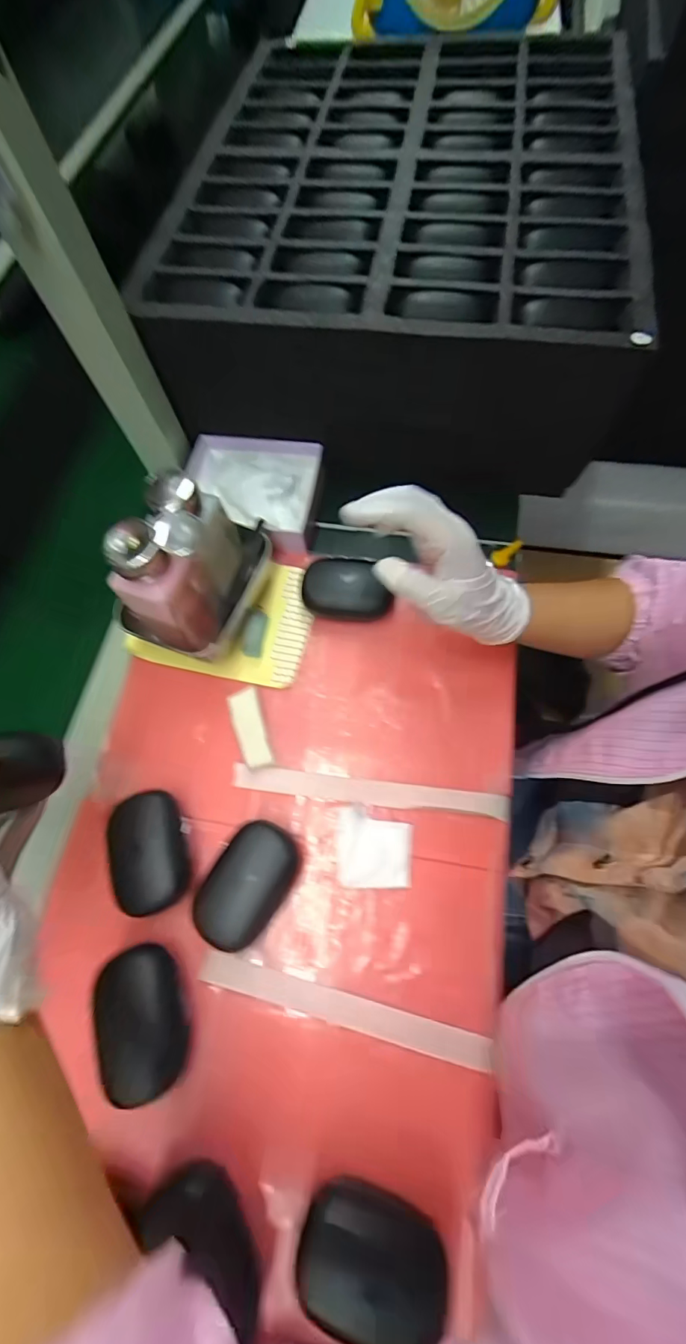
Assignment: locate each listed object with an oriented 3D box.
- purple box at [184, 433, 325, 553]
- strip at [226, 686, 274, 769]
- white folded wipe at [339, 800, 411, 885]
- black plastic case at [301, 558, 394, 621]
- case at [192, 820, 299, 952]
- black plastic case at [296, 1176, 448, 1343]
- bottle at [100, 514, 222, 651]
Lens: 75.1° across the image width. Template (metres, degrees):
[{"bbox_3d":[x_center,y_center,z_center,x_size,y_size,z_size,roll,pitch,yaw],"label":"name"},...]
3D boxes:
[{"bbox_3d":[-0.093,-0.181,0.453,0.136,0.040,0.124,7,69,5],"label":"purple box"},{"bbox_3d":[-0.080,0.049,0.384,0.024,0.007,0.069,-18,69,-4],"label":"strip"},{"bbox_3d":[0.024,0.135,0.347,0.057,0.004,0.057,1,69,3],"label":"white folded wipe"},{"bbox_3d":[0.004,-0.077,0.406,0.078,0.023,0.052,2,69,4],"label":"black plastic case"},{"bbox_3d":[-0.069,0.154,0.327,0.052,0.037,0.083,33,74,14],"label":"case"},{"bbox_3d":[0.017,0.333,0.252,0.083,0.037,0.056,9,69,6],"label":"black plastic case"},{"bbox_3d":[-0.138,-0.060,0.358,0.053,0.137,0.058,19,71,10],"label":"bottle"}]

